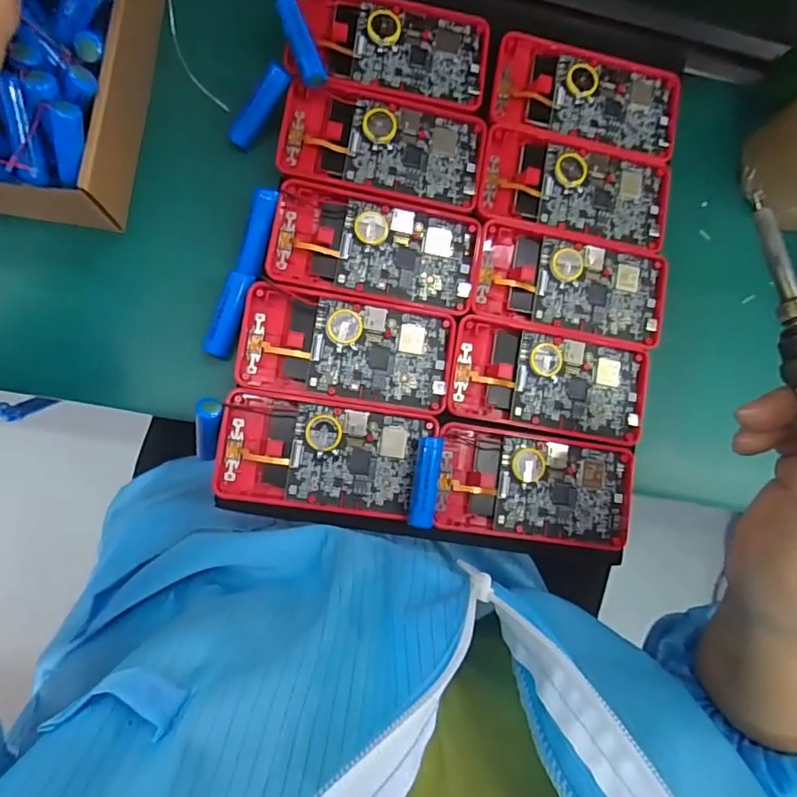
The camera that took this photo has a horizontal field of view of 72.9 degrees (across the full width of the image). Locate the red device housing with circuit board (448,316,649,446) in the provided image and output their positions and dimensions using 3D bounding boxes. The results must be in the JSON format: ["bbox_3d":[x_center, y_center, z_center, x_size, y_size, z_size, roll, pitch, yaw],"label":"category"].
[{"bbox_3d":[0.092,-0.011,0.332,0.120,0.012,0.059,9,83,-5],"label":"red device housing with circuit board"}]

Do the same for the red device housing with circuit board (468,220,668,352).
[{"bbox_3d":[0.109,-0.072,0.340,0.121,0.011,0.063,11,83,-5],"label":"red device housing with circuit board"}]

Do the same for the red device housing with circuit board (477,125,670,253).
[{"bbox_3d":[0.113,-0.133,0.344,0.120,0.009,0.063,8,83,-5],"label":"red device housing with circuit board"}]

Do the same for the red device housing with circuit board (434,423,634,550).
[{"bbox_3d":[0.083,0.054,0.326,0.117,0.013,0.061,9,83,-5],"label":"red device housing with circuit board"}]

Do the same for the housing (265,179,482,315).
[{"bbox_3d":[-0.013,-0.091,0.323,0.122,0.012,0.062,10,83,-5],"label":"housing"}]

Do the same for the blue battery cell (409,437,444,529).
[{"bbox_3d":[0.015,0.048,0.310,0.015,0.015,0.050,8,83,-5],"label":"blue battery cell"}]

